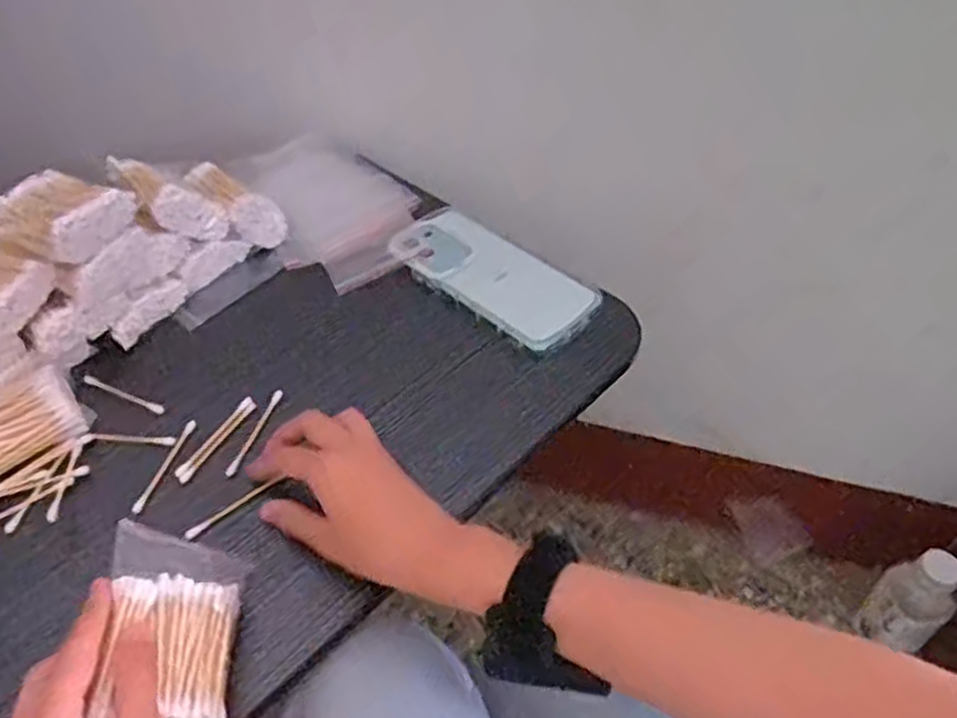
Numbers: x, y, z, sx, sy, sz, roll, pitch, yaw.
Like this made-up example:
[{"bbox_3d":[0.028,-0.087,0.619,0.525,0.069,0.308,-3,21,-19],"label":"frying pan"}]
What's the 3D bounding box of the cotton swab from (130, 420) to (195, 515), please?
[{"bbox_3d":[-0.197,0.066,0.483,0.007,0.004,0.071,11,49,11],"label":"cotton swab"}]

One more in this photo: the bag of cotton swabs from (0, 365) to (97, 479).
[{"bbox_3d":[-0.309,0.046,0.484,0.106,0.035,0.064,-35,56,-27],"label":"bag of cotton swabs"}]

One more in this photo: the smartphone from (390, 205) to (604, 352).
[{"bbox_3d":[0.009,-0.067,0.581,0.165,0.008,0.073,34,64,27],"label":"smartphone"}]

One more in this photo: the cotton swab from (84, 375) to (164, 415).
[{"bbox_3d":[-0.242,0.024,0.521,0.069,0.004,0.008,18,50,17],"label":"cotton swab"}]

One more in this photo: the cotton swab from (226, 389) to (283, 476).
[{"bbox_3d":[-0.145,0.047,0.497,0.007,0.005,0.069,13,49,13],"label":"cotton swab"}]

